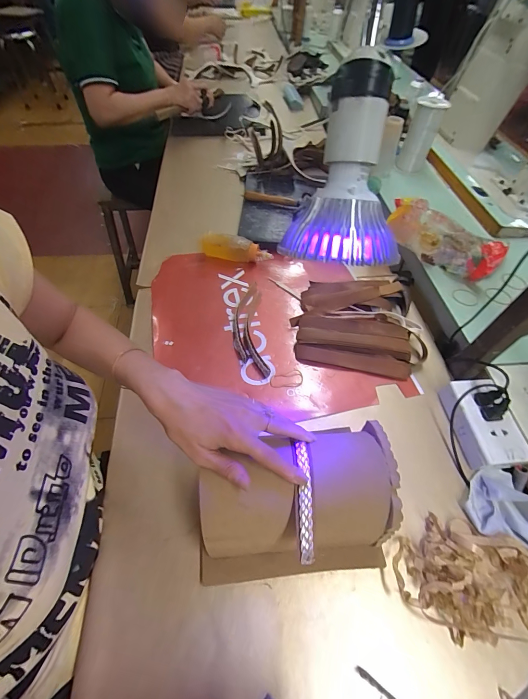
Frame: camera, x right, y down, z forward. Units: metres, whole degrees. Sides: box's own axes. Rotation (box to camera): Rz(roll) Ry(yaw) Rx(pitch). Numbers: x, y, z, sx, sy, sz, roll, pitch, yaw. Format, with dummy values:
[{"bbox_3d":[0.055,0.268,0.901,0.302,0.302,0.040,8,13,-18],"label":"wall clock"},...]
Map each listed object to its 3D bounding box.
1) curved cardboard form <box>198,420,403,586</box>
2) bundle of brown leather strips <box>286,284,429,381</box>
[{"bbox_3d":[0.037,0.166,0.341,0.201,0.116,0.133,-6,55,-3],"label":"curved cardboard form"},{"bbox_3d":[0.164,-0.050,0.541,0.207,0.032,0.184,8,55,3],"label":"bundle of brown leather strips"}]

